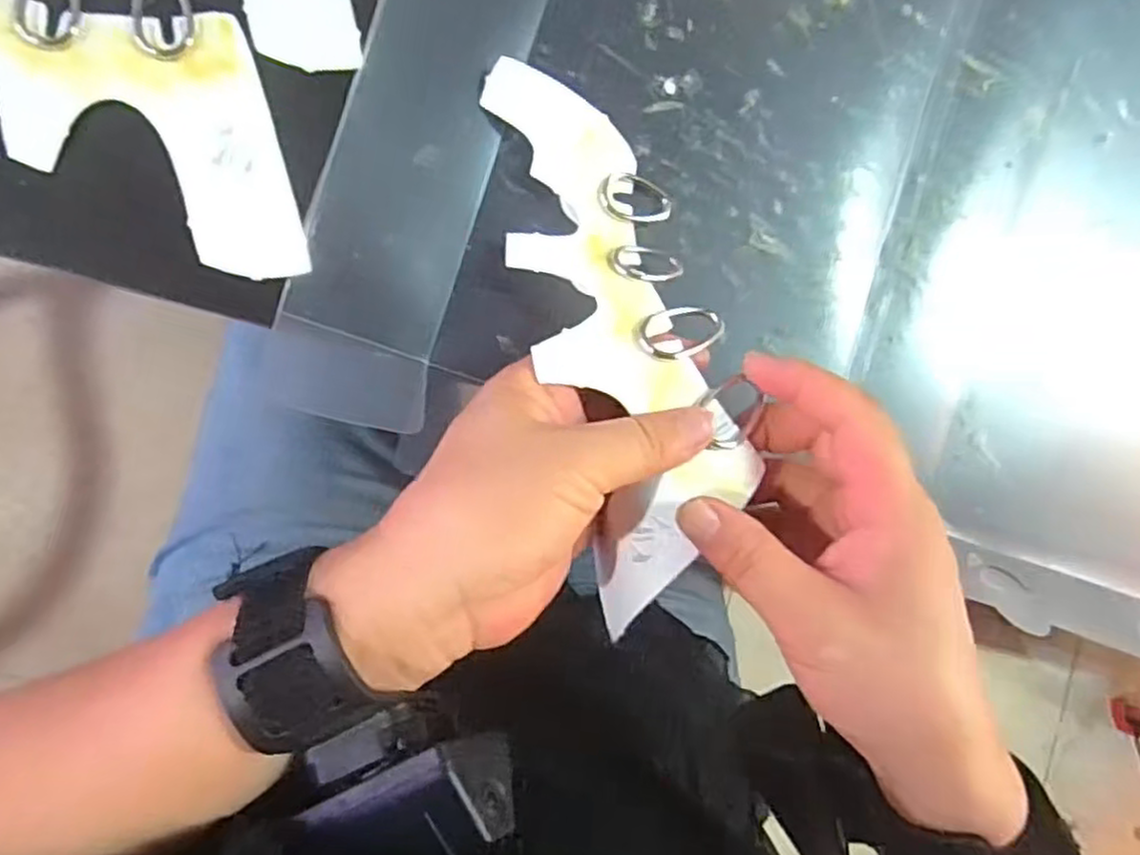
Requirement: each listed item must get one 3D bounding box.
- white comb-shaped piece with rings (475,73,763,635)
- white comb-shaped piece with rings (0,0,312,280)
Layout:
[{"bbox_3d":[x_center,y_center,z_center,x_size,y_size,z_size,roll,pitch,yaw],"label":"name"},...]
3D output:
[{"bbox_3d":[0.019,-0.038,0.265,0.065,0.035,0.202,-11,78,-9],"label":"white comb-shaped piece with rings"},{"bbox_3d":[-0.188,-0.128,0.251,0.210,0.005,0.081,20,89,-10],"label":"white comb-shaped piece with rings"}]

